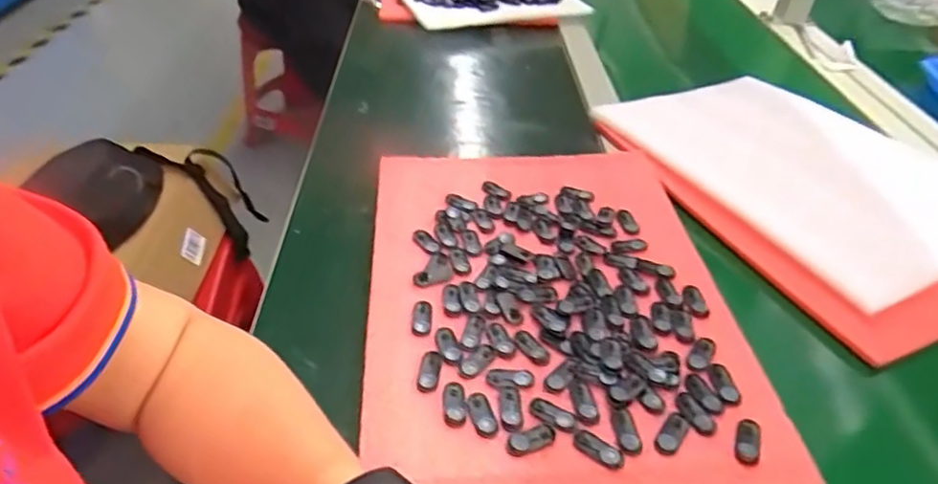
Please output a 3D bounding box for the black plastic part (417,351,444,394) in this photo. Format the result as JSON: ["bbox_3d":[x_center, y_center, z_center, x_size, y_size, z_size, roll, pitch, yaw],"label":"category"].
[{"bbox_3d":[-0.026,0.085,0.399,0.014,0.004,0.030,8,40,4],"label":"black plastic part"}]

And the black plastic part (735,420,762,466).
[{"bbox_3d":[0.167,0.119,0.366,0.013,0.004,0.028,16,41,13],"label":"black plastic part"}]

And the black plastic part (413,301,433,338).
[{"bbox_3d":[-0.033,0.053,0.434,0.013,0.004,0.032,2,39,-3],"label":"black plastic part"}]

